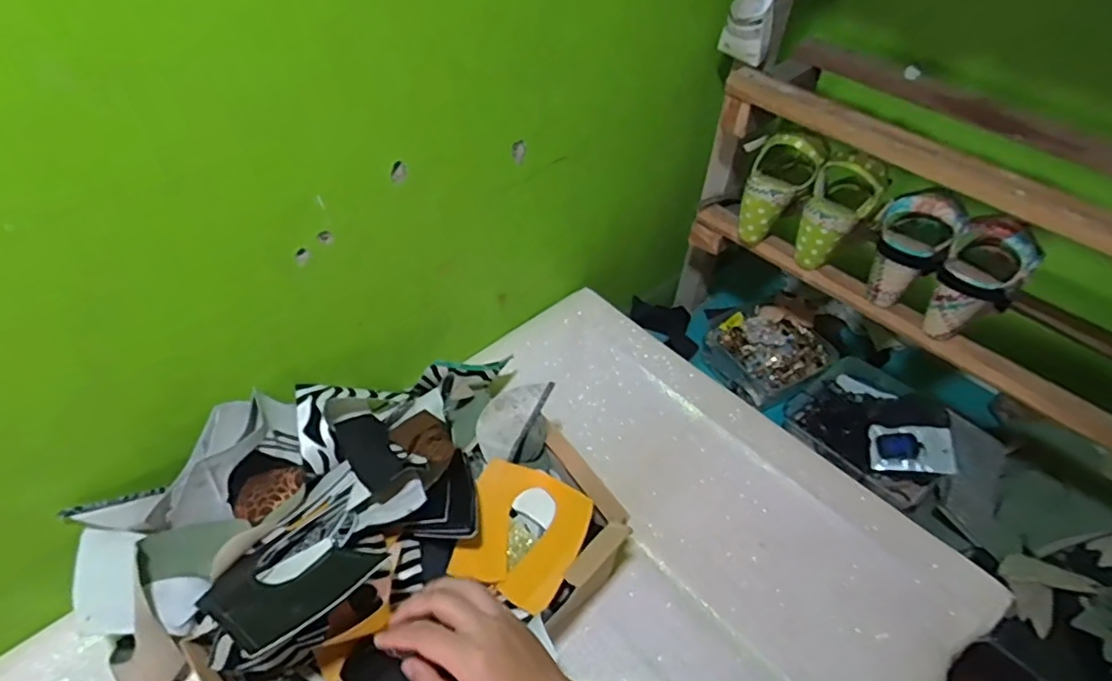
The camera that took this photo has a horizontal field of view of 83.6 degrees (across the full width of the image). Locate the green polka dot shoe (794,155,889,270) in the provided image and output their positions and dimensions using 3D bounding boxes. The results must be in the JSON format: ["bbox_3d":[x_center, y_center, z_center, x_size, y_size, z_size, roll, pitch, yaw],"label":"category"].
[{"bbox_3d":[0.339,-0.161,0.771,0.080,0.145,0.059,39,20,28],"label":"green polka dot shoe"}]

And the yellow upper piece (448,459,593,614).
[{"bbox_3d":[-0.031,0.177,0.583,0.110,0.021,0.129,17,47,11],"label":"yellow upper piece"}]

